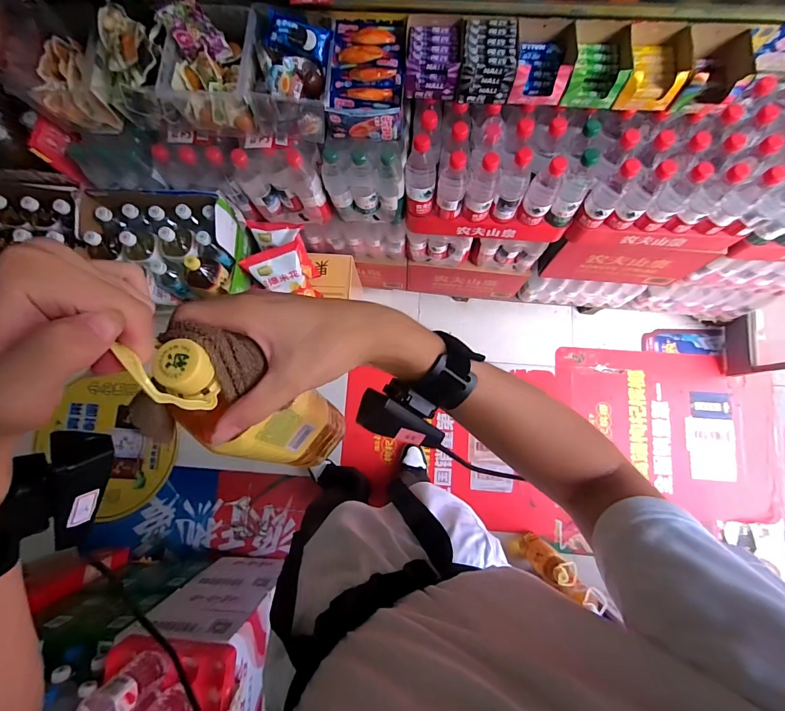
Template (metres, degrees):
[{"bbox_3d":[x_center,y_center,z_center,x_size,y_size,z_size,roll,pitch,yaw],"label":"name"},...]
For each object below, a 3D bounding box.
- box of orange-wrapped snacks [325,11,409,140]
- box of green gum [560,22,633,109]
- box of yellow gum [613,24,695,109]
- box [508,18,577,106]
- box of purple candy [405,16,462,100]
[{"bbox_3d":[-0.048,-0.551,0.753,0.148,0.078,0.210,3,80,3],"label":"box of orange-wrapped snacks"},{"bbox_3d":[0.395,-0.558,0.734,0.108,0.068,0.118,7,81,4],"label":"box of green gum"},{"bbox_3d":[0.498,-0.547,0.732,0.116,0.085,0.114,2,80,3],"label":"box of yellow gum"},{"bbox_3d":[0.288,-0.562,0.731,0.108,0.068,0.117,5,81,3],"label":"box"},{"bbox_3d":[0.080,-0.586,0.747,0.103,0.059,0.135,2,80,3],"label":"box of purple candy"}]

